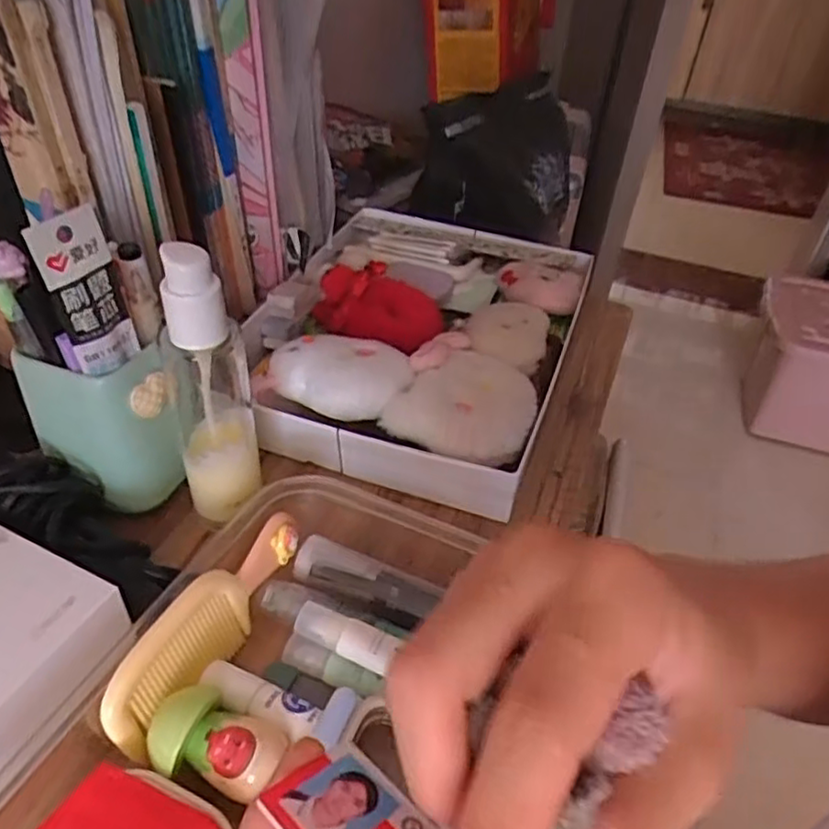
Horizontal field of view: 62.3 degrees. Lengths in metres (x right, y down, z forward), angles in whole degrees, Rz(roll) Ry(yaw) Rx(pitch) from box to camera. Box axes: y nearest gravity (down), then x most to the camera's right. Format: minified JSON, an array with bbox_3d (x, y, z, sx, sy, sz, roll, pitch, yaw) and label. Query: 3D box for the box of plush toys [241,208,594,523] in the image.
[{"bbox_3d":[0.003,-0.075,0.536,0.223,0.064,0.292,16,42,12],"label":"box of plush toys"}]

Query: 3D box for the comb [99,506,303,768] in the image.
[{"bbox_3d":[-0.100,0.100,0.339,0.015,0.042,0.133,-11,30,41],"label":"comb"}]

